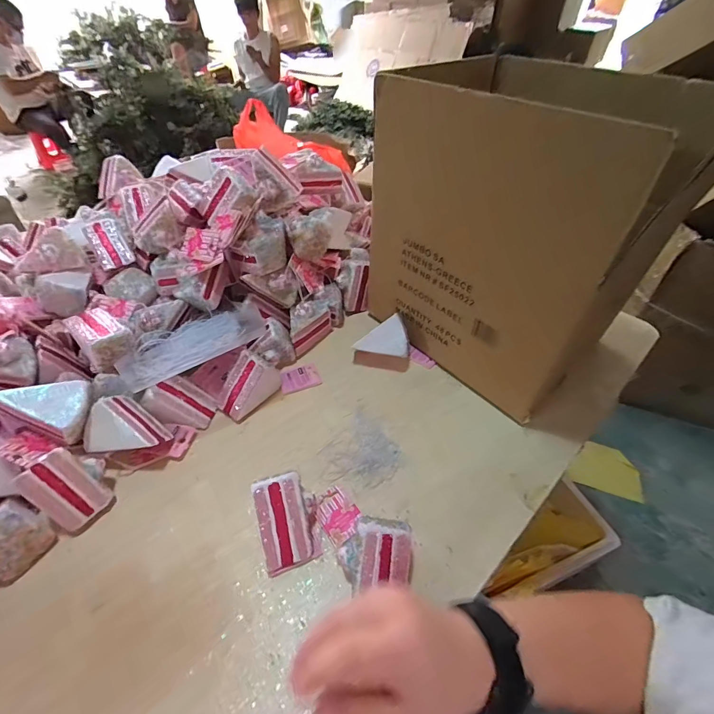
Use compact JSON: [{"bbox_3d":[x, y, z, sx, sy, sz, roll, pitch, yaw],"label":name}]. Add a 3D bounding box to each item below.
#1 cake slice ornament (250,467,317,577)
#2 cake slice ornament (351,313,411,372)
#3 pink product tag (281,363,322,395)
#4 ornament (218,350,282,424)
[{"bbox_3d":[-0.073,0.171,0.390,0.057,0.068,0.070,-9,47,-10],"label":"cake slice ornament"},{"bbox_3d":[0.041,-0.024,0.589,0.092,0.071,0.049,4,45,2],"label":"cake slice ornament"},{"bbox_3d":[-0.088,0.033,0.573,0.060,0.008,0.047,-17,49,-17],"label":"pink product tag"},{"bbox_3d":[-0.151,0.044,0.522,0.062,0.062,0.081,30,52,25],"label":"ornament"}]

